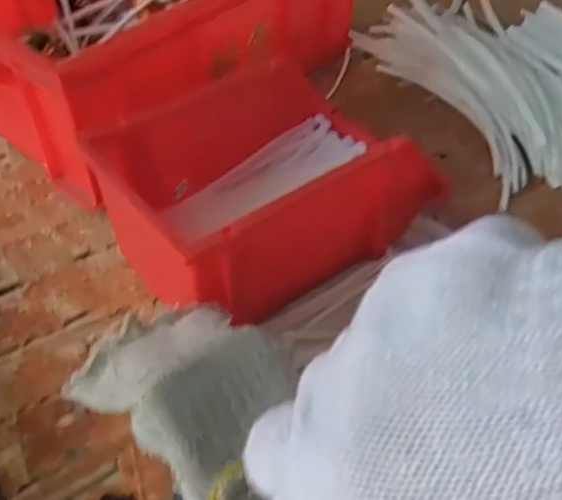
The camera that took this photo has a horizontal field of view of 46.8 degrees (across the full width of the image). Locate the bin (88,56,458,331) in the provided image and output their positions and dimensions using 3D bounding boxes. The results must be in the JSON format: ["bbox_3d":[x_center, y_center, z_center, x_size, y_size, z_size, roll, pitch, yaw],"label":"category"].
[{"bbox_3d":[-0.011,-0.047,0.509,0.224,0.113,0.160,-31,52,-27],"label":"bin"}]

